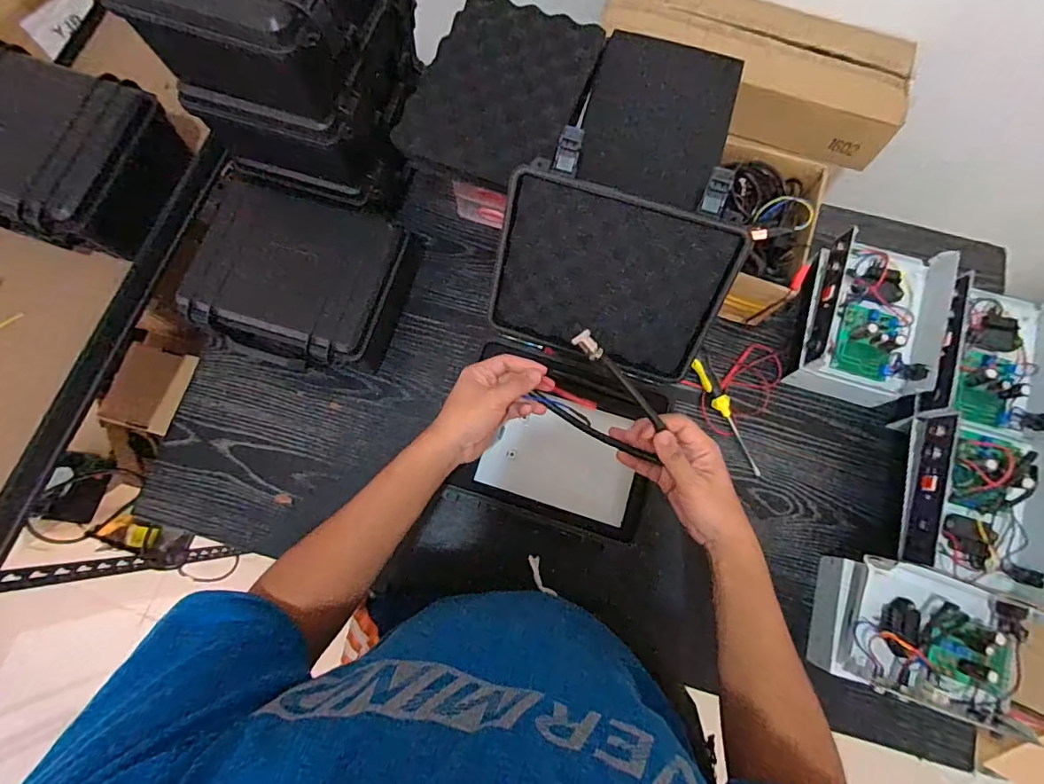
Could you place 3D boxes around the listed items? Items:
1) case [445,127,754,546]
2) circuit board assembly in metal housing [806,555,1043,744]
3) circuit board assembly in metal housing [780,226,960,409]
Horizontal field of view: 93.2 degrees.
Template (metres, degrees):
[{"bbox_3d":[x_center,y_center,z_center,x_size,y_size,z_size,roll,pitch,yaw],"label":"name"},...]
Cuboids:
[{"bbox_3d":[0.074,-0.044,0.616,0.274,0.224,0.408,18,77,4],"label":"case"},{"bbox_3d":[0.510,0.308,0.638,0.202,0.106,0.161,15,77,4],"label":"circuit board assembly in metal housing"},{"bbox_3d":[0.496,-0.101,0.720,0.166,0.107,0.216,17,77,4],"label":"circuit board assembly in metal housing"}]

